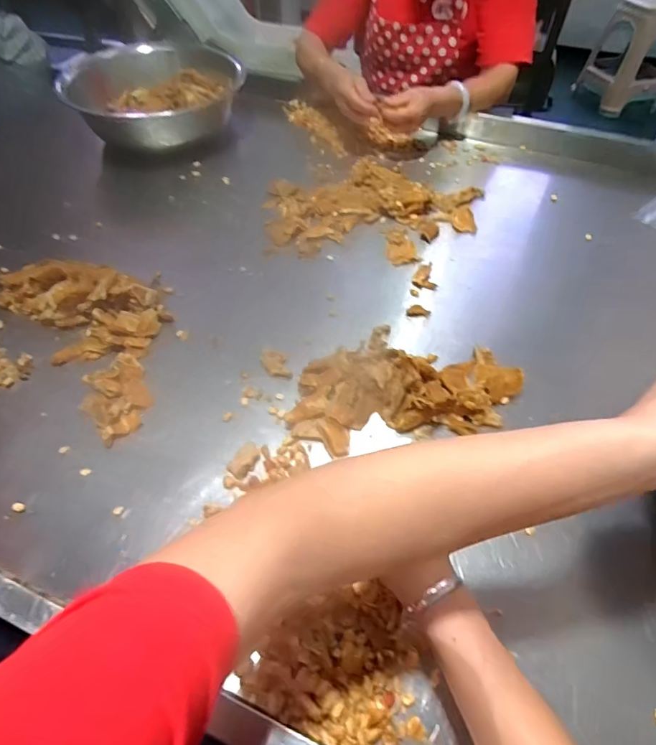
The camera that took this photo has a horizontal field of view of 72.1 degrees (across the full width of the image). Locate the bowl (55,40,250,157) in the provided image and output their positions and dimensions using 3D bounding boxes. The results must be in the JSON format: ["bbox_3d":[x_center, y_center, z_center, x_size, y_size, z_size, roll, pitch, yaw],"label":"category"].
[{"bbox_3d":[-0.365,-0.605,0.974,0.361,0.114,0.290,-9,53,-7],"label":"bowl"}]

